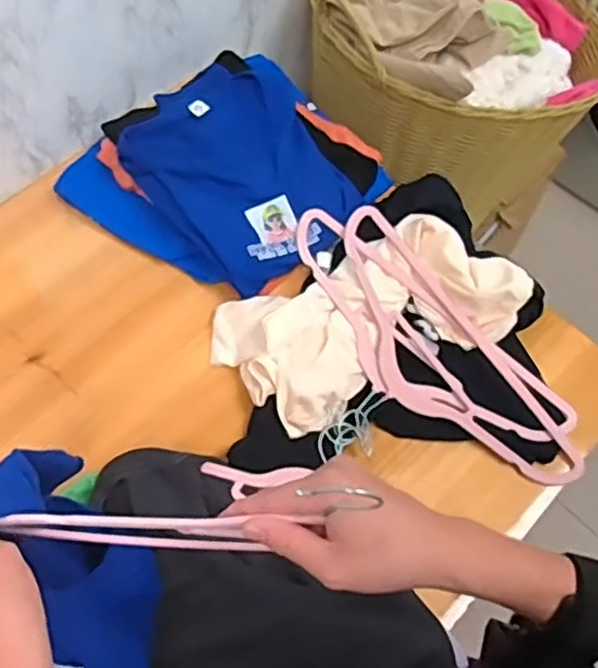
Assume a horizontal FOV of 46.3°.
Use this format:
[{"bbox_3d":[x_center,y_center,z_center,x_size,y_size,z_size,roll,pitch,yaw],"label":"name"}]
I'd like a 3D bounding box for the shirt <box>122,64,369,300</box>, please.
[{"bbox_3d":[-0.073,-0.211,0.893,0.220,0.040,0.286,-39,84,-14],"label":"shirt"}]

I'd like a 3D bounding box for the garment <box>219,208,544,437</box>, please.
[{"bbox_3d":[0.086,-0.020,0.826,0.351,0.066,0.181,-21,66,-12],"label":"garment"}]

